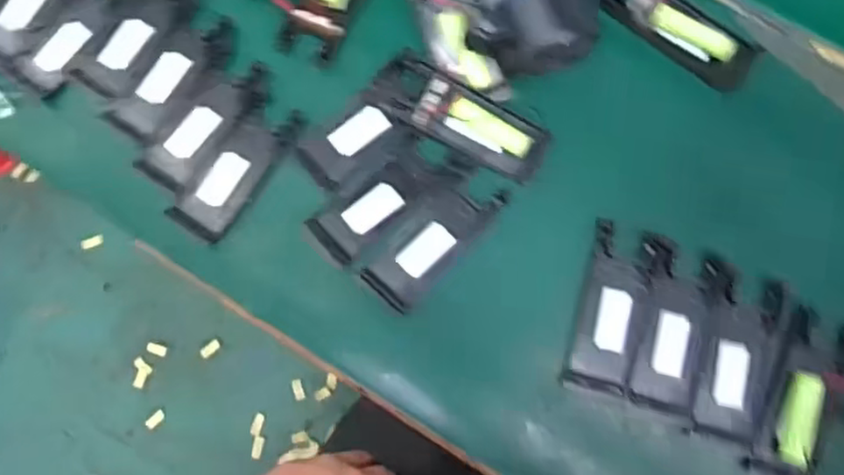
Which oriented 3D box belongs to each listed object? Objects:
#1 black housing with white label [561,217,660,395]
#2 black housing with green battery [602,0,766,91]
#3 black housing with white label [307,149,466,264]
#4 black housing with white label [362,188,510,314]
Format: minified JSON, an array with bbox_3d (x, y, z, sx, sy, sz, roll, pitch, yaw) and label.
[{"bbox_3d":[0.116,0.042,0.422,0.038,0.013,0.099,14,83,7],"label":"black housing with white label"},{"bbox_3d":[0.167,-0.137,0.440,0.101,0.013,0.044,37,86,9],"label":"black housing with green battery"},{"bbox_3d":[-0.024,-0.024,0.438,0.098,0.008,0.041,-38,80,-2],"label":"black housing with white label"},{"bbox_3d":[0.007,0.000,0.433,0.039,0.010,0.097,43,87,9],"label":"black housing with white label"}]

